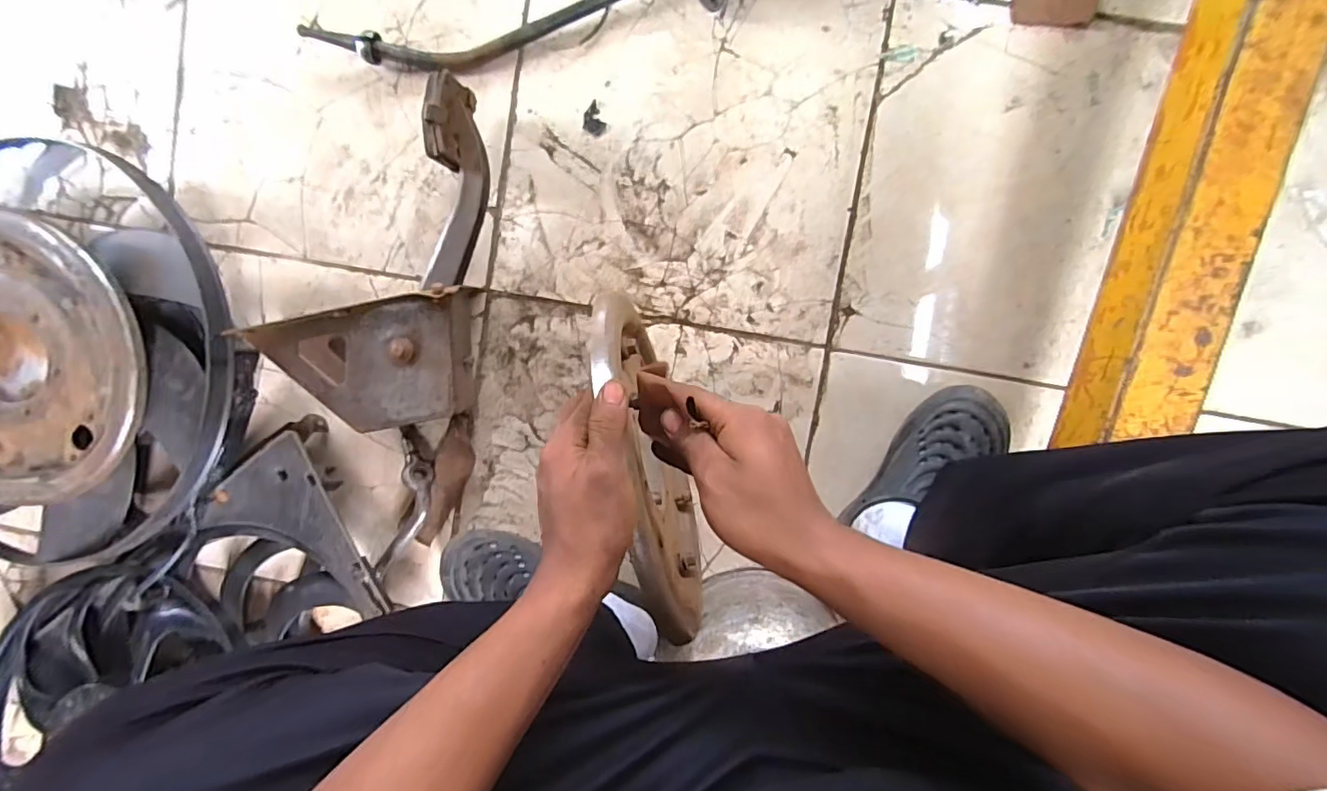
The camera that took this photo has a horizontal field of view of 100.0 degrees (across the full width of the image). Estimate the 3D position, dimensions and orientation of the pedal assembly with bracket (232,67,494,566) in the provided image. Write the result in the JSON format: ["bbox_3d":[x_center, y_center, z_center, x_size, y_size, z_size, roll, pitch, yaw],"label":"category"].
[{"bbox_3d":[-0.329,-0.068,0.638,0.224,0.099,0.542,9,98,1],"label":"pedal assembly with bracket"}]

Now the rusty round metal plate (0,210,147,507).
[{"bbox_3d":[-0.685,-0.034,0.579,0.294,0.040,0.291,0,95,3],"label":"rusty round metal plate"}]

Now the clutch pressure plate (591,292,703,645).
[{"bbox_3d":[-0.007,0.053,0.513,0.028,0.313,0.286,-14,98,4],"label":"clutch pressure plate"}]

